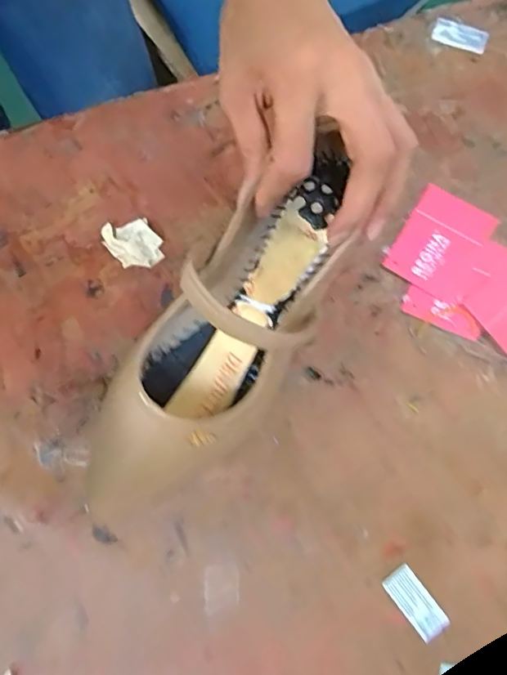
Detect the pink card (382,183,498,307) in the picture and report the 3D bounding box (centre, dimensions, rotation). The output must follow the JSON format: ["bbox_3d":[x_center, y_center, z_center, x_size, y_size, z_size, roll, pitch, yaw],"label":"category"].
[{"bbox_3d":[0.136,-0.064,0.378,0.064,0.004,0.073,31,80,5],"label":"pink card"}]

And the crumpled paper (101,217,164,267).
[{"bbox_3d":[-0.084,-0.066,0.372,0.032,0.008,0.040,-39,82,-8],"label":"crumpled paper"}]

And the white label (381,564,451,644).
[{"bbox_3d":[0.101,0.165,0.331,0.021,0.004,0.044,-36,81,-8],"label":"white label"}]

